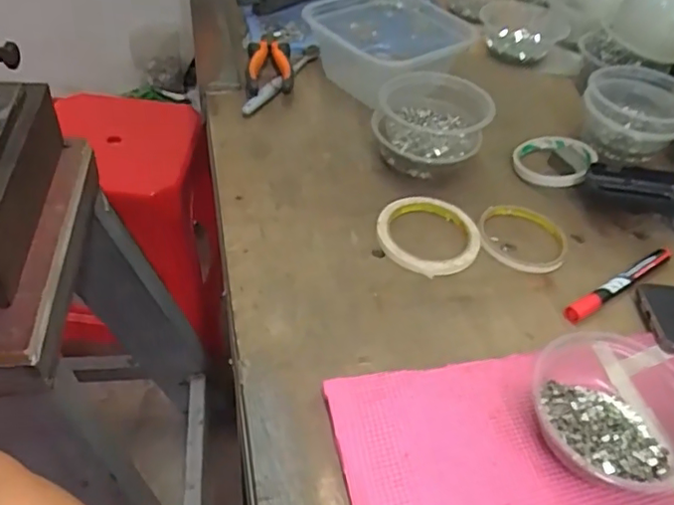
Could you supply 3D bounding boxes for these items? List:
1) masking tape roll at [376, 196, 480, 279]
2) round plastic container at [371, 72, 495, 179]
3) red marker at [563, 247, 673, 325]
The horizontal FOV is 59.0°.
[{"bbox_3d":[0.088,-0.019,0.570,0.096,0.009,0.102,4,45,-4],"label":"masking tape roll"},{"bbox_3d":[0.098,-0.136,0.636,0.113,0.075,0.111,4,45,-4],"label":"round plastic container"},{"bbox_3d":[0.257,0.027,0.540,0.149,0.012,0.016,-23,53,-28],"label":"red marker"}]

